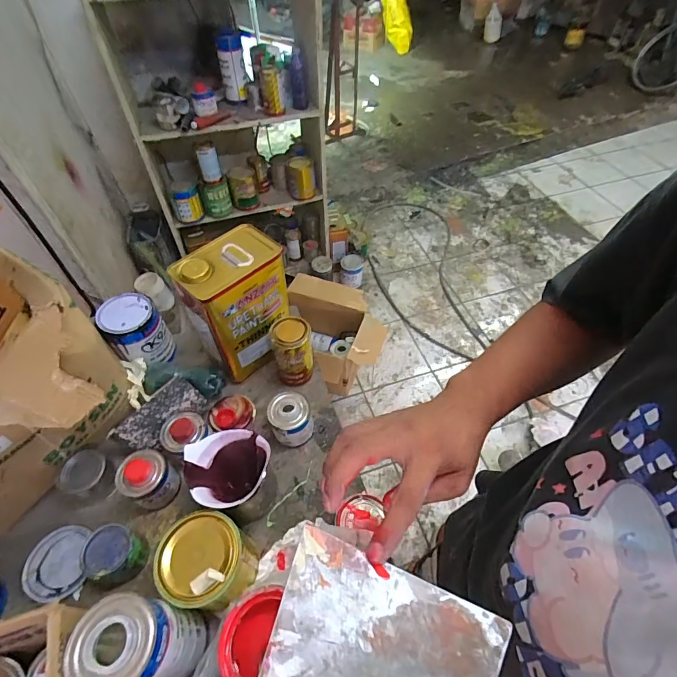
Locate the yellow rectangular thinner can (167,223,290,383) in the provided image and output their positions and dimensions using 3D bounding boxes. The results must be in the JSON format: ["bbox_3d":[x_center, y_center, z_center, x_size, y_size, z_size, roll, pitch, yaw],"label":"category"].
[{"bbox_3d":[-0.176,-0.050,0.725,0.107,0.249,0.159,36,61,26],"label":"yellow rectangular thinner can"}]

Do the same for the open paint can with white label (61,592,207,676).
[{"bbox_3d":[-0.213,0.342,0.439,0.080,0.170,0.078,-1,52,1],"label":"open paint can with white label"}]

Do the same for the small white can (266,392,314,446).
[{"bbox_3d":[-0.083,0.140,0.687,0.071,0.077,0.071,-14,53,-9],"label":"small white can"}]

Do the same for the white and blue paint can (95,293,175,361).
[{"bbox_3d":[-0.393,-0.012,0.773,0.099,0.120,0.094,-1,52,1],"label":"white and blue paint can"}]

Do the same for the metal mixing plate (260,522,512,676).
[{"bbox_3d":[0.023,0.189,0.239,0.136,0.006,0.096,20,46,16],"label":"metal mixing plate"}]

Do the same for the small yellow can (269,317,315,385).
[{"bbox_3d":[-0.085,0.028,0.741,0.068,0.130,0.069,-1,52,1],"label":"small yellow can"}]

